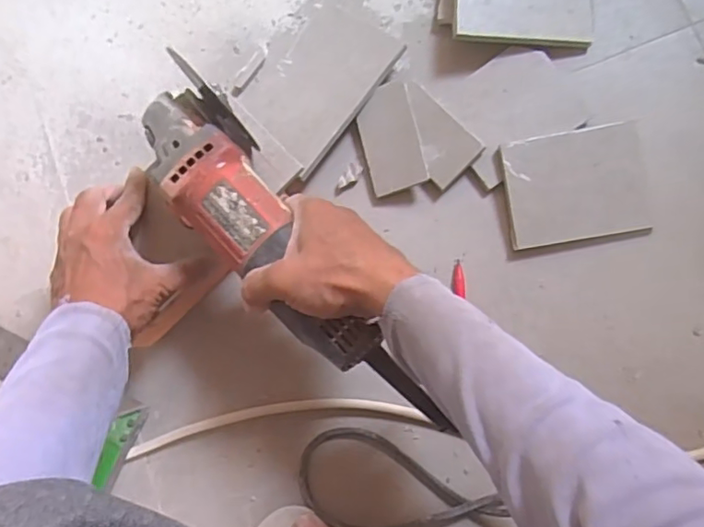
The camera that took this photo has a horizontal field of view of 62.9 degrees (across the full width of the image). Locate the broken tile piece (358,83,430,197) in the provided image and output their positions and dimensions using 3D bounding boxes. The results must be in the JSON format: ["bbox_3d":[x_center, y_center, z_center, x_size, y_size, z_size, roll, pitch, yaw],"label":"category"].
[{"bbox_3d":[0.034,-0.110,0.511,0.051,0.004,0.090,-15,86,24],"label":"broken tile piece"}]

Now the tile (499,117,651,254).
[{"bbox_3d":[0.189,-0.065,0.488,0.112,0.006,0.093,-9,88,4],"label":"tile"}]

